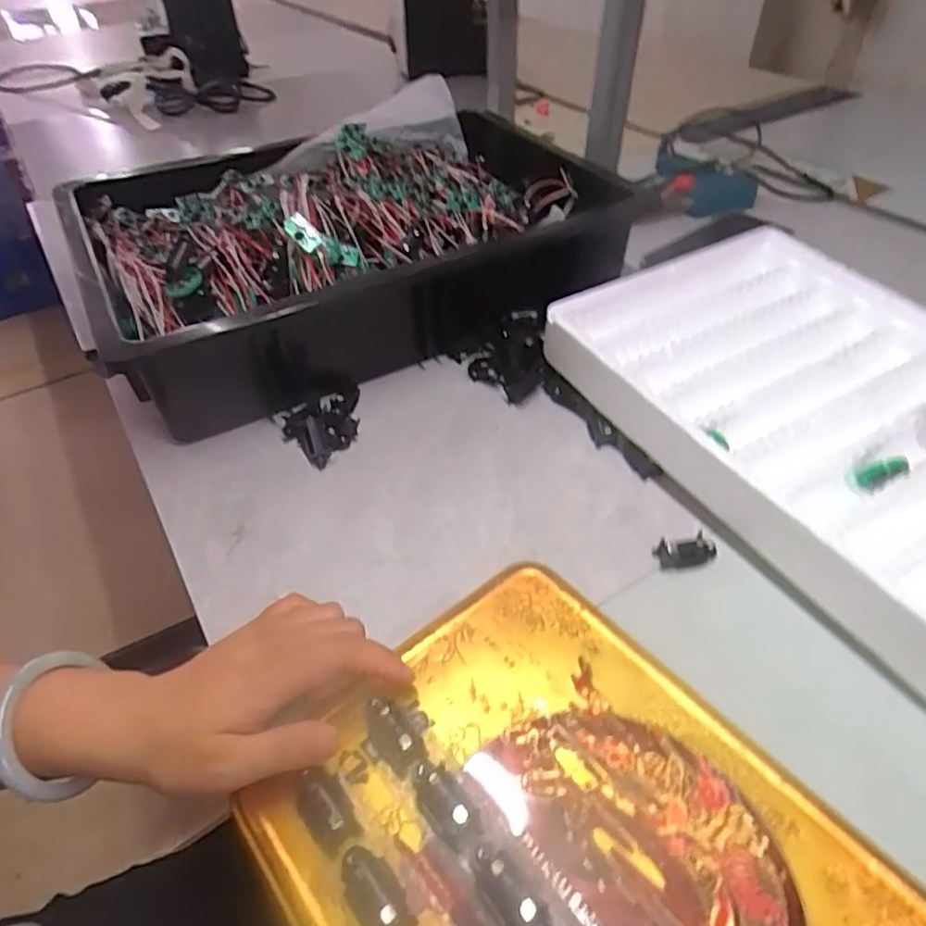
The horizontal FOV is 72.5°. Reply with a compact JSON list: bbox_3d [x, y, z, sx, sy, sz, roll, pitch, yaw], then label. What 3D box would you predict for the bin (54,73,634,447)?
[{"bbox_3d":[-0.101,-0.207,0.576,0.452,0.108,0.294,-21,47,-18],"label":"bin"}]

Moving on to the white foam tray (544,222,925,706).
[{"bbox_3d":[0.244,-0.031,0.421,0.261,0.068,0.340,-25,48,-22],"label":"white foam tray"}]

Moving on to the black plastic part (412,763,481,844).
[{"bbox_3d":[-0.007,0.141,0.264,0.016,0.014,0.033,-32,51,-27],"label":"black plastic part"}]

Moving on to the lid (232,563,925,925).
[{"bbox_3d":[0.042,0.159,0.251,0.192,0.017,0.226,-29,51,-29],"label":"lid"}]

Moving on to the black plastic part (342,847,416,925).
[{"bbox_3d":[-0.034,0.164,0.242,0.017,0.011,0.036,-30,50,-26],"label":"black plastic part"}]

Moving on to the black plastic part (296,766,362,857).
[{"bbox_3d":[-0.056,0.144,0.261,0.018,0.015,0.029,-29,50,-25],"label":"black plastic part"}]

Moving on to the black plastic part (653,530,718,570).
[{"bbox_3d":[0.133,0.052,0.373,0.036,0.013,0.017,-6,44,-4],"label":"black plastic part"}]

